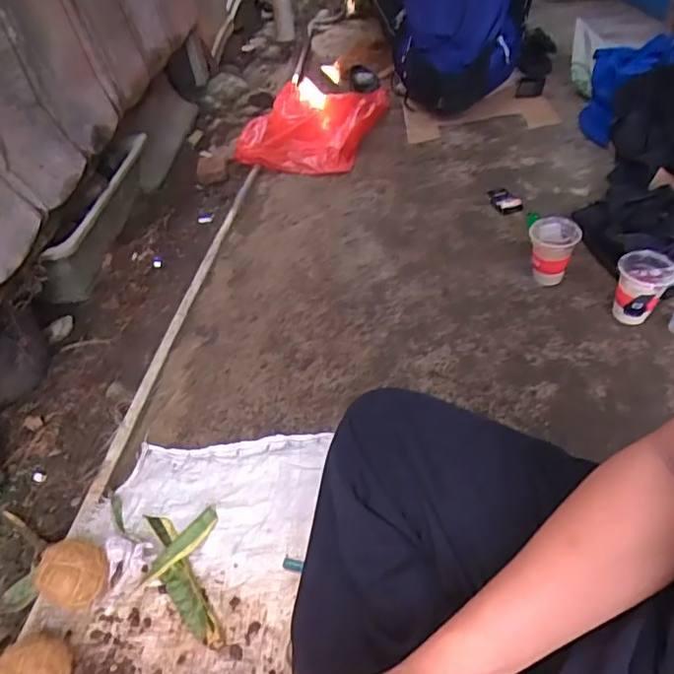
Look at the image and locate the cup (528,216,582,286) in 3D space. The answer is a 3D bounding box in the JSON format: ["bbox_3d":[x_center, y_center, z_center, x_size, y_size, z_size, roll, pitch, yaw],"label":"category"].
[{"bbox_3d":[0.417,-0.161,1.093,0.090,0.112,0.095,-4,42,4],"label":"cup"}]

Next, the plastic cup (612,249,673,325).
[{"bbox_3d":[0.536,-0.081,0.994,0.087,0.110,0.090,-4,42,4],"label":"plastic cup"}]

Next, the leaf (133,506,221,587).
[{"bbox_3d":[-0.220,0.297,0.787,0.026,0.025,0.133,28,53,33],"label":"leaf"}]

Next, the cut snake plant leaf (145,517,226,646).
[{"bbox_3d":[-0.216,0.319,0.753,0.043,0.029,0.228,-27,45,-20],"label":"cut snake plant leaf"}]

